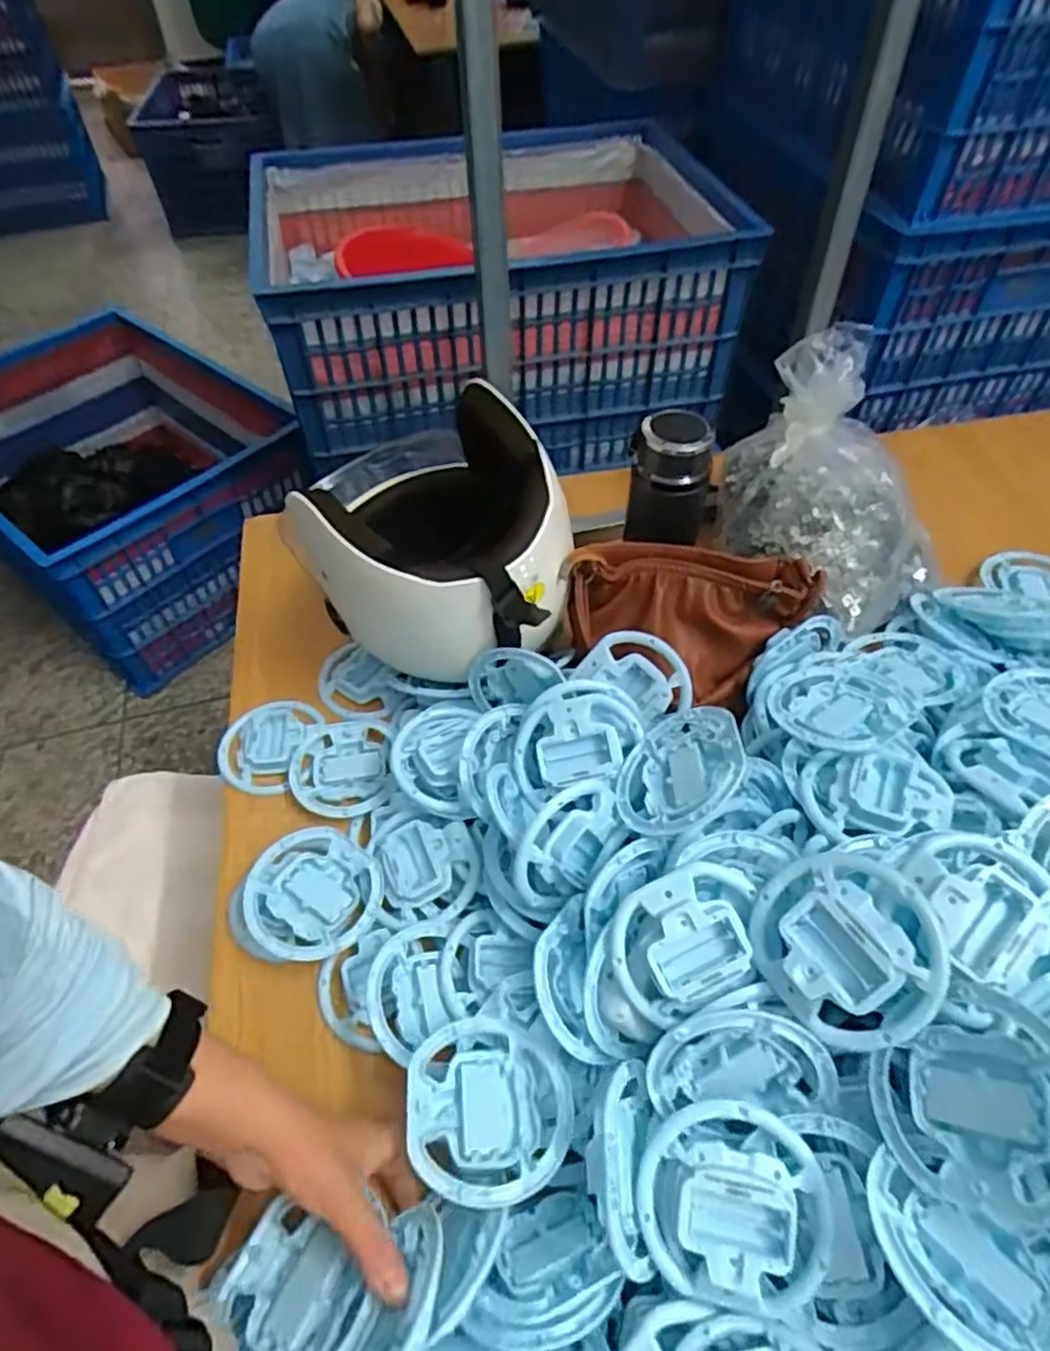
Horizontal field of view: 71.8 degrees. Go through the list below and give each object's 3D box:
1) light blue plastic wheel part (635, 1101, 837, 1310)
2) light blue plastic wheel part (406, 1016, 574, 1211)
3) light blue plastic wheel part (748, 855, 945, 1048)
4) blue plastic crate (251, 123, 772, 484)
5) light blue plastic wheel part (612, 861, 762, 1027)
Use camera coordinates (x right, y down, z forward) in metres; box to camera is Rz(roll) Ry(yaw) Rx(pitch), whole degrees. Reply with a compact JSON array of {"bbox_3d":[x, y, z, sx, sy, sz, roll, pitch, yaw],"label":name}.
[{"bbox_3d":[0.116,0.292,0.404,0.097,0.020,0.097,-4,72,11],"label":"light blue plastic wheel part"},{"bbox_3d":[-0.022,0.266,0.450,0.098,0.037,0.101,-7,52,-4],"label":"light blue plastic wheel part"},{"bbox_3d":[0.182,0.154,0.416,0.098,0.027,0.099,-31,53,17],"label":"light blue plastic wheel part"},{"bbox_3d":[-0.070,-0.771,1.441,0.781,0.351,0.717,-11,52,-7],"label":"blue plastic crate"},{"bbox_3d":[0.102,0.168,0.456,0.095,0.028,0.081,-22,79,6],"label":"light blue plastic wheel part"}]

